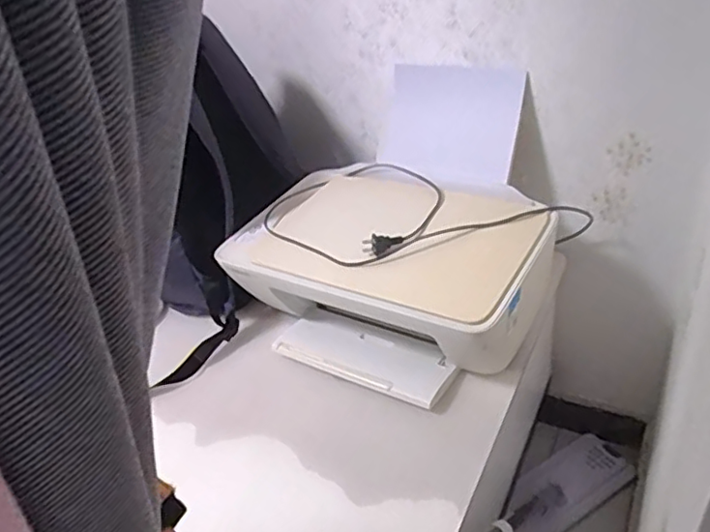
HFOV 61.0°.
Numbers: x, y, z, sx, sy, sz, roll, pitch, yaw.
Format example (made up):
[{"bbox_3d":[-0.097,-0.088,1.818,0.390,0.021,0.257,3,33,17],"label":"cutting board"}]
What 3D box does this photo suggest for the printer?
[{"bbox_3d":[0.046,0.005,0.871,0.411,0.158,0.298,16,43,28],"label":"printer"}]

